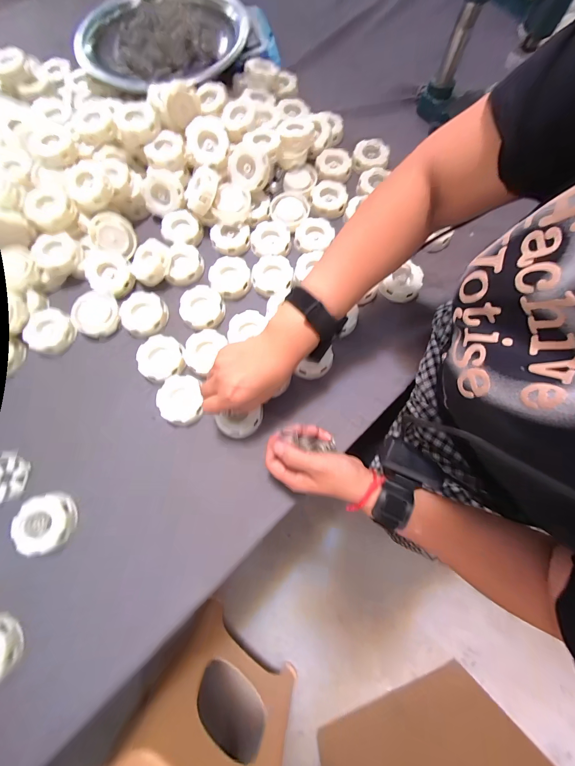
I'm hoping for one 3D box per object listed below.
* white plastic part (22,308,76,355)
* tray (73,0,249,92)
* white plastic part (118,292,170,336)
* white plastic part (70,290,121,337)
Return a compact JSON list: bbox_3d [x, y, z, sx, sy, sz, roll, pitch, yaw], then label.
[{"bbox_3d":[-0.338,-0.074,0.418,0.061,0.019,0.063,0,72,1],"label":"white plastic part"},{"bbox_3d":[-0.229,-0.624,0.547,0.273,0.064,0.280,4,72,2],"label":"tray"},{"bbox_3d":[-0.208,-0.100,0.428,0.065,0.018,0.064,0,72,1],"label":"white plastic part"},{"bbox_3d":[-0.279,-0.100,0.427,0.062,0.021,0.064,0,72,1],"label":"white plastic part"}]

